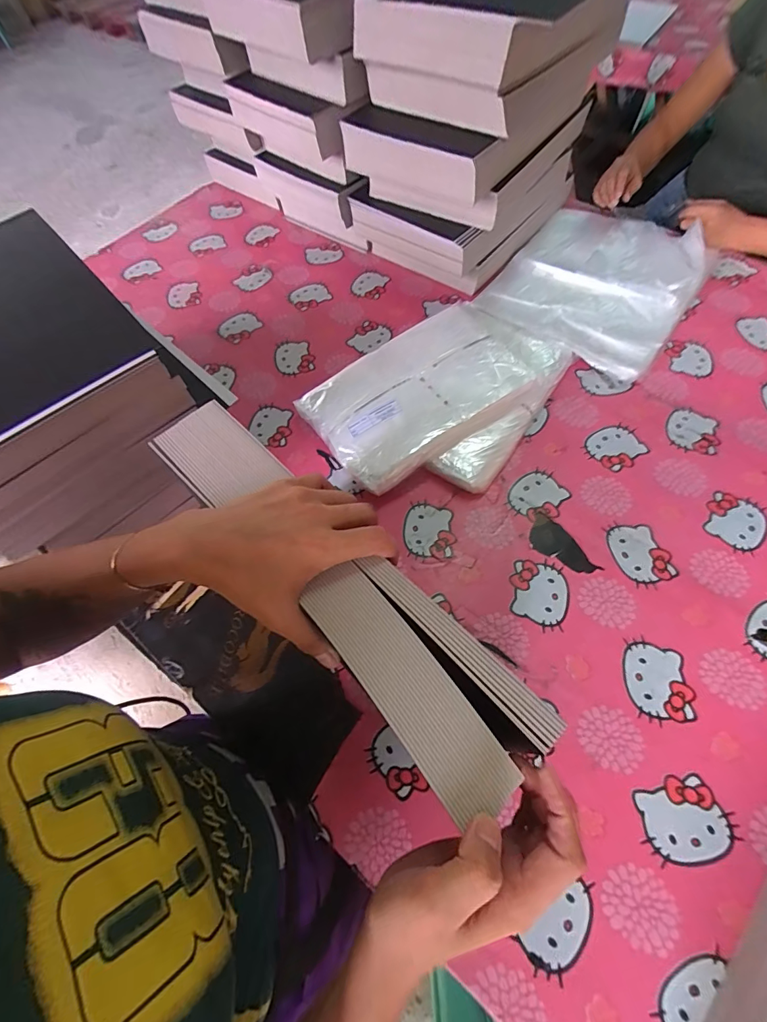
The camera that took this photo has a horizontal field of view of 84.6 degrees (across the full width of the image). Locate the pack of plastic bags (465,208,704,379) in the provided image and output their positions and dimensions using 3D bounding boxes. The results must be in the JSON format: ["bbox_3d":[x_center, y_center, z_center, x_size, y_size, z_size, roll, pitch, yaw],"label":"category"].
[{"bbox_3d":[0.408,-0.451,0.806,0.326,0.035,0.434,32,67,17],"label":"pack of plastic bags"}]

